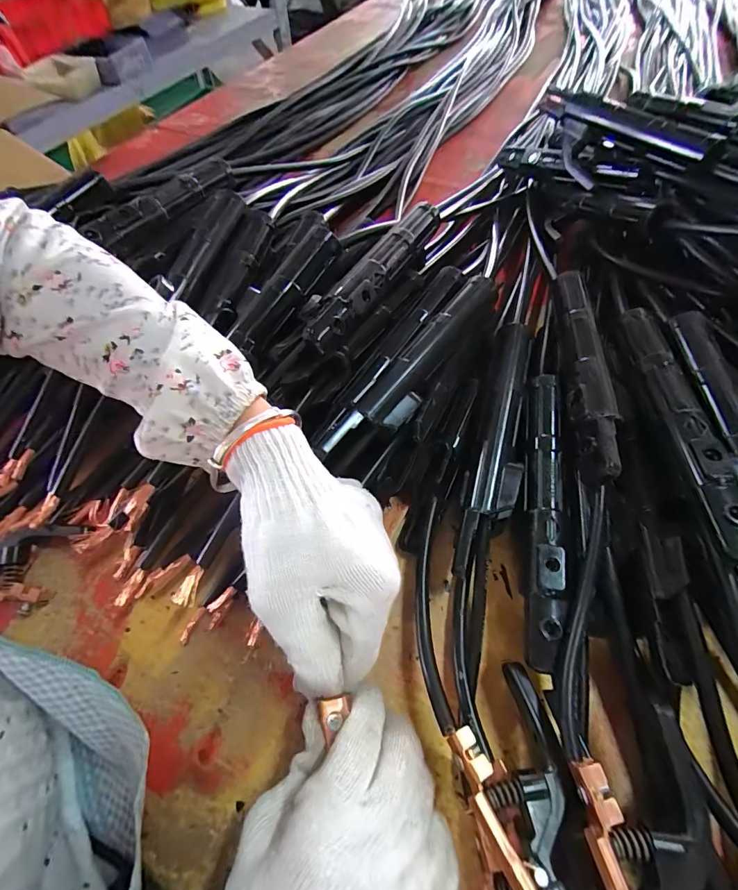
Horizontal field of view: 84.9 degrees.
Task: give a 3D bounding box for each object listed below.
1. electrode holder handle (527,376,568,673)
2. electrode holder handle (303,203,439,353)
[{"bbox_3d":[0.113,0.038,0.259,0.019,0.023,0.188,7,60,7],"label":"electrode holder handle"},{"bbox_3d":[0.009,-0.138,0.307,0.027,0.022,0.192,24,63,16],"label":"electrode holder handle"}]

